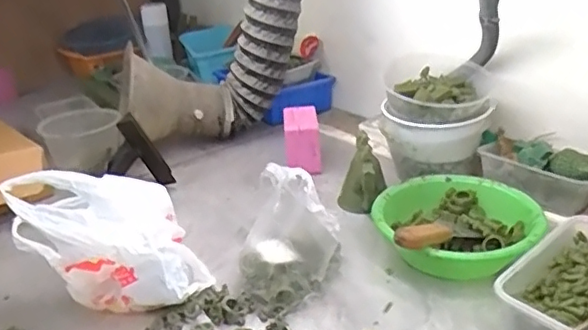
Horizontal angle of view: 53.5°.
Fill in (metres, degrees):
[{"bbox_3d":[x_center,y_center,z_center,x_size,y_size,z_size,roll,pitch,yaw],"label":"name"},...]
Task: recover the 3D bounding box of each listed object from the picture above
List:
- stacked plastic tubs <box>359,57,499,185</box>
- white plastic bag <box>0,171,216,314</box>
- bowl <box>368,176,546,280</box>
[{"bbox_3d":[0.222,-0.076,0.920,0.163,0.132,0.158,7,27,24],"label":"stacked plastic tubs"},{"bbox_3d":[-0.211,0.087,0.676,0.202,0.166,0.167,-12,25,-16],"label":"white plastic bag"},{"bbox_3d":[0.204,0.084,0.741,0.190,0.067,0.182,-4,24,2],"label":"bowl"}]

